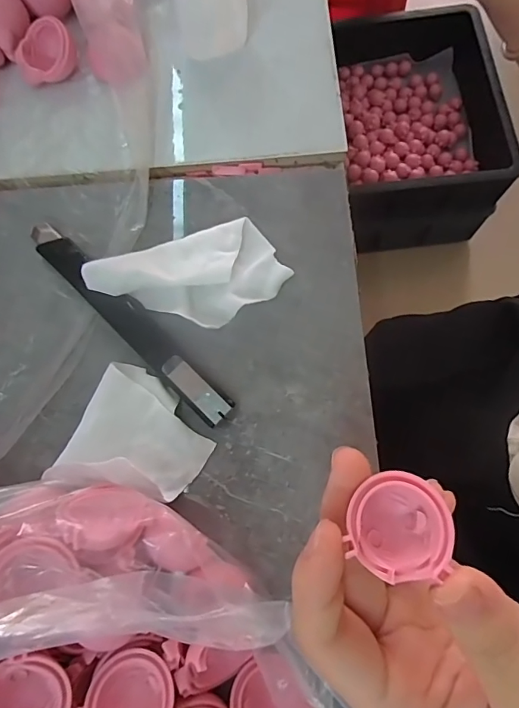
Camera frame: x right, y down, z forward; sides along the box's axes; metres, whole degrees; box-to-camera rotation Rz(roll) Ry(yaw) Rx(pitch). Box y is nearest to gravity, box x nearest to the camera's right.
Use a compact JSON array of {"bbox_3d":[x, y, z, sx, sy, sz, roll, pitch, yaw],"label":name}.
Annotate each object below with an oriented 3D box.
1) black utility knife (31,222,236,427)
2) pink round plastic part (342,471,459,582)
[{"bbox_3d":[-0.062,-0.019,0.208,0.131,0.012,0.016,43,80,12],"label":"black utility knife"},{"bbox_3d":[0.041,0.049,0.134,0.026,0.011,0.028,11,75,4],"label":"pink round plastic part"}]

